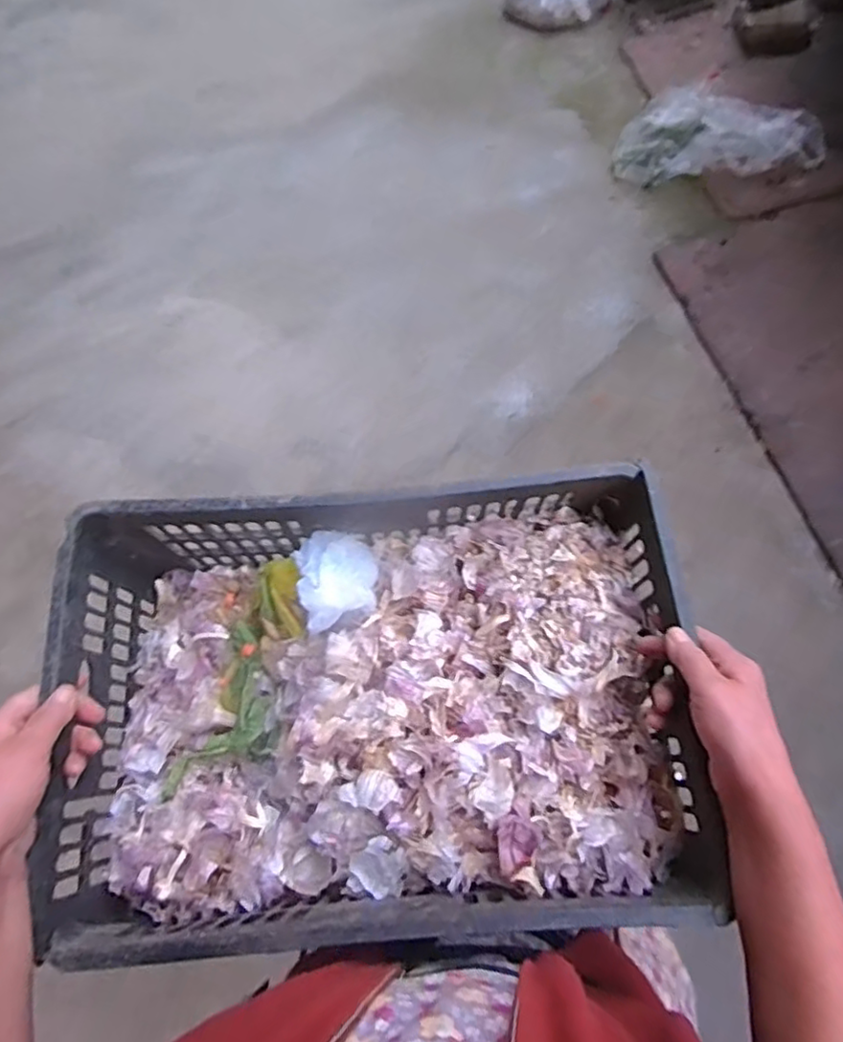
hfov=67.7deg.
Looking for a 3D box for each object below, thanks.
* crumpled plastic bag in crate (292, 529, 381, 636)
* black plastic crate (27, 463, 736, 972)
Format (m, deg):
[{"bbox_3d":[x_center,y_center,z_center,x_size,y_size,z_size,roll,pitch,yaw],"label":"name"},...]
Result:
[{"bbox_3d":[-0.072,0.049,0.551,0.070,0.040,0.091,-11,65,-7],"label":"crumpled plastic bag in crate"},{"bbox_3d":[-0.039,0.147,0.522,0.474,0.155,0.320,-3,64,-3],"label":"black plastic crate"}]

